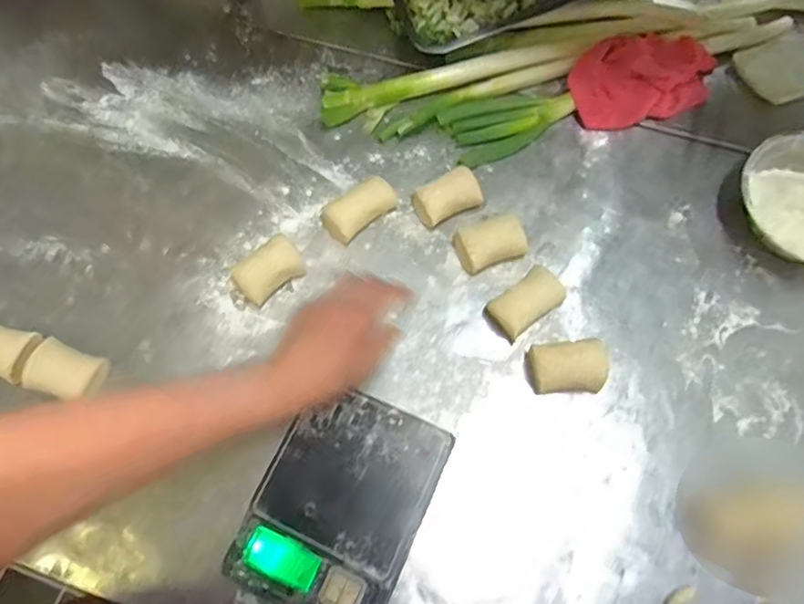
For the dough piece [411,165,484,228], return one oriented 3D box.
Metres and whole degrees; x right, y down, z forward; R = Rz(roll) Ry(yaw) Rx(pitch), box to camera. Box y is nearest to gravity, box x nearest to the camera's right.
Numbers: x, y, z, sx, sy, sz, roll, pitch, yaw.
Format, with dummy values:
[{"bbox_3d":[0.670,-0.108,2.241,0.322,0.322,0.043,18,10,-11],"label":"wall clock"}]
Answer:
[{"bbox_3d":[0.053,-0.124,0.657,0.075,0.033,0.051,-27,73,-10],"label":"dough piece"}]

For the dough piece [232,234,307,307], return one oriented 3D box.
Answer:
[{"bbox_3d":[-0.147,-0.036,0.631,0.077,0.031,0.045,-38,75,-13],"label":"dough piece"}]

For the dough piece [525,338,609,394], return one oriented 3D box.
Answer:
[{"bbox_3d":[0.171,0.070,0.587,0.079,0.031,0.050,-8,70,-3],"label":"dough piece"}]

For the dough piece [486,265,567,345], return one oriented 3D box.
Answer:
[{"bbox_3d":[0.134,0.001,0.610,0.081,0.025,0.046,-36,74,-12],"label":"dough piece"}]

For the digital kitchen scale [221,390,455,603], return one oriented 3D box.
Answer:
[{"bbox_3d":[-0.060,0.192,0.540,0.156,0.040,0.204,24,72,8],"label":"digital kitchen scale"}]

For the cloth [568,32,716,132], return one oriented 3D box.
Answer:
[{"bbox_3d":[0.309,-0.286,0.706,0.190,0.055,0.116,-24,72,-8],"label":"cloth"}]

